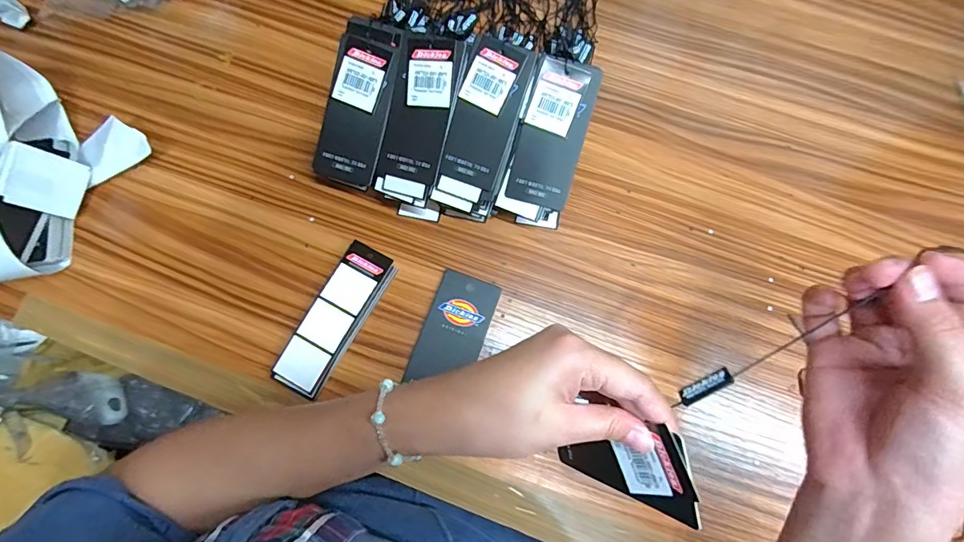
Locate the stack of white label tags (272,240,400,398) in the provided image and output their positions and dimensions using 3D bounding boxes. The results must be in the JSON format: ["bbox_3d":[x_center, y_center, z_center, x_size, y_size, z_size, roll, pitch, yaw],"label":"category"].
[{"bbox_3d":[-0.116,0.038,0.360,0.040,0.019,0.122,29,79,7],"label":"stack of white label tags"}]

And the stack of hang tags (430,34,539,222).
[{"bbox_3d":[0.002,-0.109,0.360,0.049,0.027,0.138,18,104,4],"label":"stack of hang tags"}]

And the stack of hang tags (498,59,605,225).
[{"bbox_3d":[0.052,-0.099,0.360,0.052,0.023,0.128,16,108,4],"label":"stack of hang tags"}]

